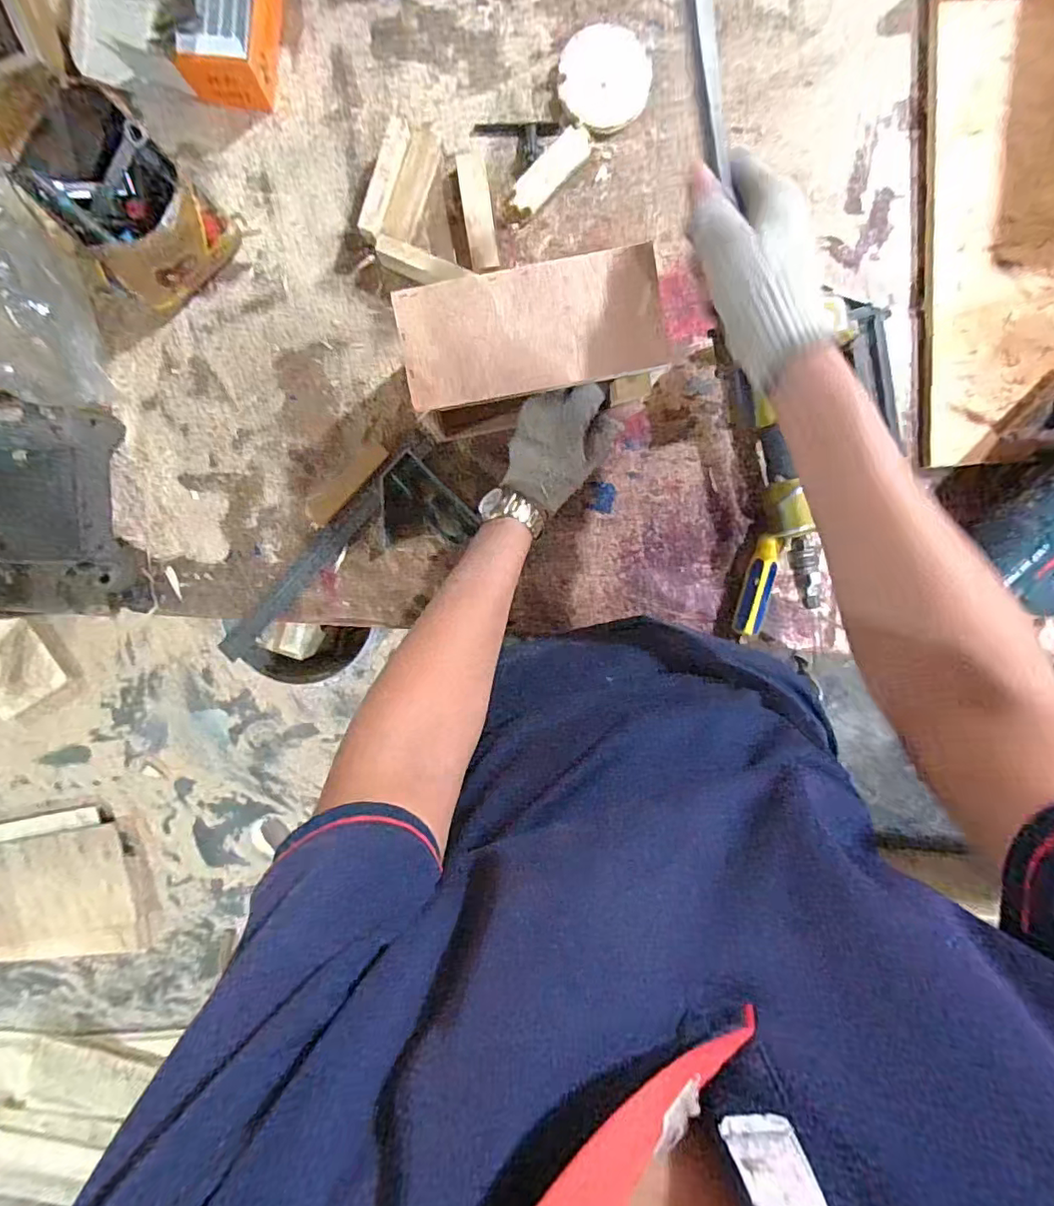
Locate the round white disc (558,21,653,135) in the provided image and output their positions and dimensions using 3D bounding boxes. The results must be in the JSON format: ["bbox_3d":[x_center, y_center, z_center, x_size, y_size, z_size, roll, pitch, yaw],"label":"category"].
[{"bbox_3d":[0.068,-0.462,0.490,0.079,0.013,0.077,0,95,0],"label":"round white disc"}]

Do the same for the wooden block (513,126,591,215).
[{"bbox_3d":[0.022,-0.388,0.502,0.027,0.013,0.082,44,94,-4],"label":"wooden block"}]

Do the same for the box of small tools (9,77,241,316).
[{"bbox_3d":[-0.339,-0.339,0.475,0.107,0.087,0.142,-43,94,4],"label":"box of small tools"}]

